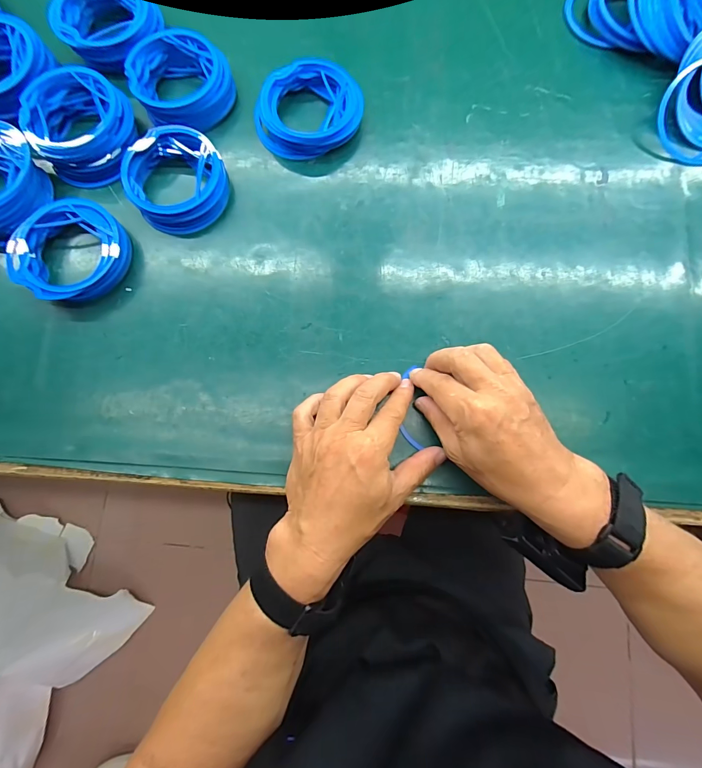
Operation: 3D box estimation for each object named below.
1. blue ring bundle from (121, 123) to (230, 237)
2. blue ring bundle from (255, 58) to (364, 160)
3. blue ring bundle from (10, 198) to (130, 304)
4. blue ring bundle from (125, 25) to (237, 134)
[{"bbox_3d":[-0.177,-0.205,0.370,0.100,0.029,0.102,0,79,1],"label":"blue ring bundle"},{"bbox_3d":[-0.045,-0.288,0.384,0.109,0.028,0.090,-24,79,-4],"label":"blue ring bundle"},{"bbox_3d":[-0.272,-0.129,0.357,0.100,0.027,0.102,0,79,1],"label":"blue ring bundle"},{"bbox_3d":[-0.179,-0.322,0.389,0.099,0.037,0.092,0,79,1],"label":"blue ring bundle"}]

